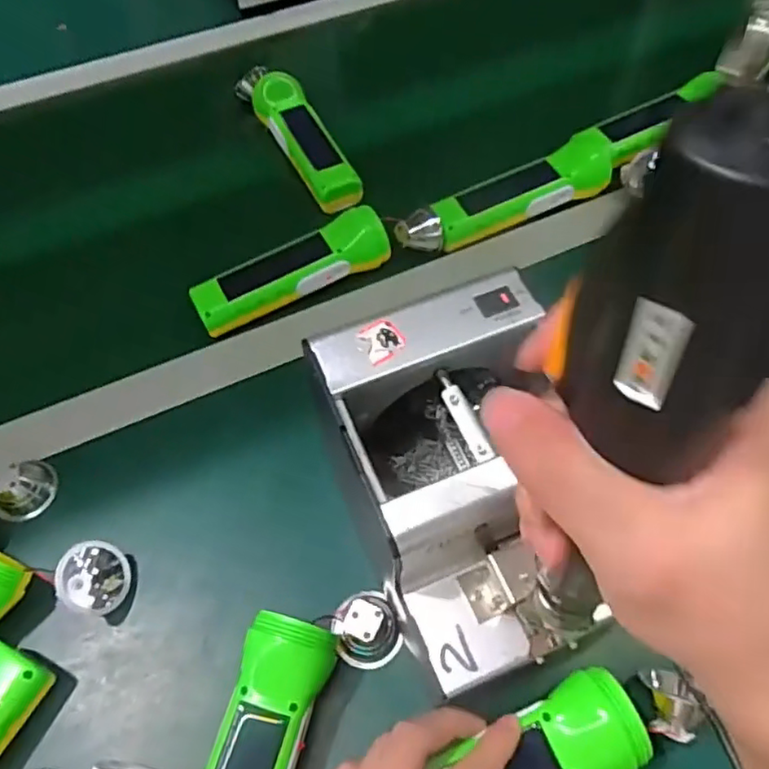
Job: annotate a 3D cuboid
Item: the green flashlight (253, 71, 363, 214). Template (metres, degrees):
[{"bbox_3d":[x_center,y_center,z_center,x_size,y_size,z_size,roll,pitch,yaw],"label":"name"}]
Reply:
[{"bbox_3d":[-0.079,-0.235,0.604,0.049,0.043,0.187,-24,58,-12],"label":"green flashlight"}]

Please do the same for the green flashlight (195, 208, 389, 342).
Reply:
[{"bbox_3d":[-0.076,-0.095,0.512,0.161,0.036,0.041,-25,58,-12],"label":"green flashlight"}]

